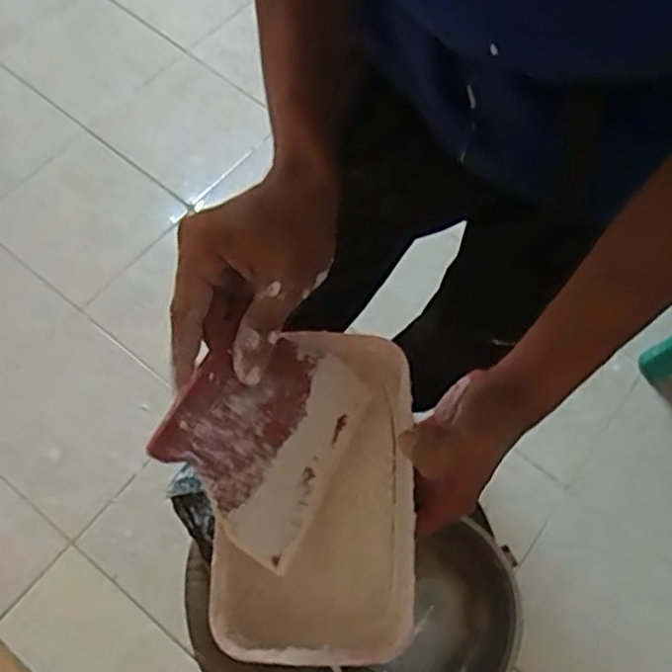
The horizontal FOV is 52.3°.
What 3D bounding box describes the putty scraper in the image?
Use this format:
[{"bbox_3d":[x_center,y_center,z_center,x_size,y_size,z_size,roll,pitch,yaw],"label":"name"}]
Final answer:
[{"bbox_3d":[-0.038,0.049,0.378,0.110,0.005,0.118,46,57,-27],"label":"putty scraper"}]

